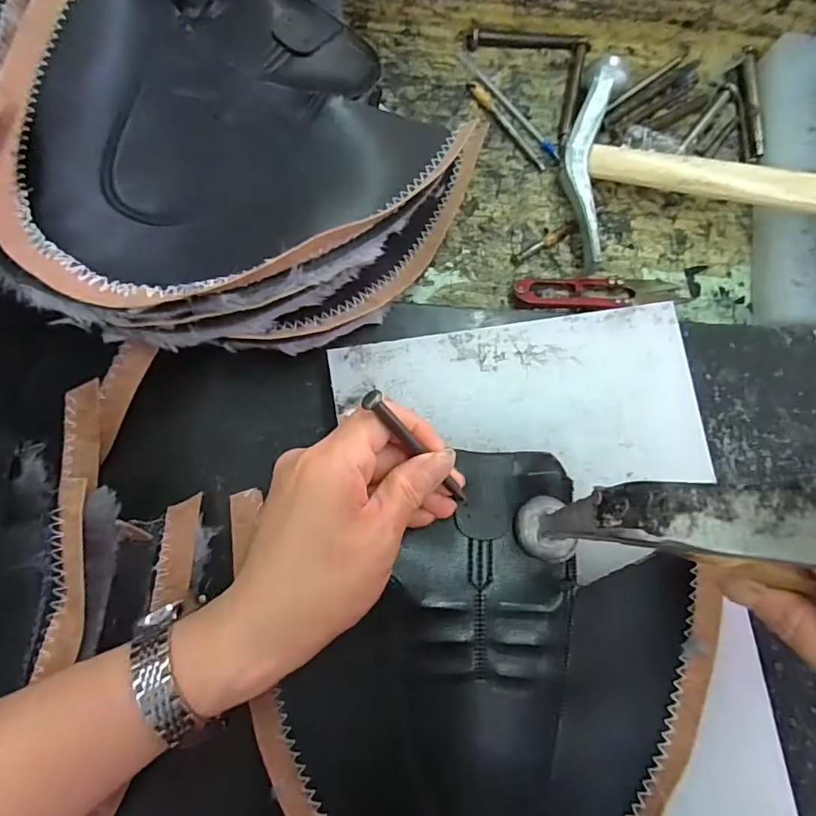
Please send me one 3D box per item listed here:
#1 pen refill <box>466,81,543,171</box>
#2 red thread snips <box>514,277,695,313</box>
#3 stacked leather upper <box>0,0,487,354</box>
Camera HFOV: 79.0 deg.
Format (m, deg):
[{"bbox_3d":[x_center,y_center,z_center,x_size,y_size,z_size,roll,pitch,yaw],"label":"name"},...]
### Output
[{"bbox_3d":[0.070,-0.199,0.348,0.010,0.007,0.079,-41,86,-7],"label":"pen refill"},{"bbox_3d":[0.133,-0.077,0.333,0.123,0.010,0.024,-2,83,-4],"label":"red thread snips"},{"bbox_3d":[-0.095,-0.144,0.281,0.238,0.105,0.242,0,82,-3],"label":"stacked leather upper"}]

